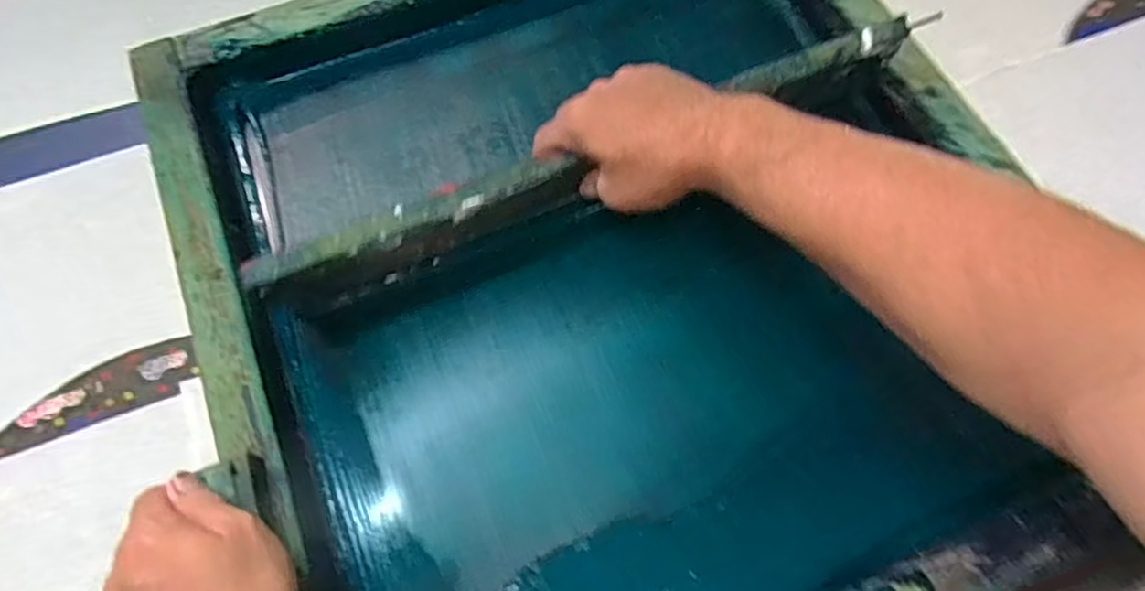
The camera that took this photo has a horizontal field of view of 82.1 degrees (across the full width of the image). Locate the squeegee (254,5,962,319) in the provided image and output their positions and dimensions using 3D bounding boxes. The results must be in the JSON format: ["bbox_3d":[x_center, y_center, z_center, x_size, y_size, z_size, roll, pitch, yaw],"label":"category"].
[{"bbox_3d":[0.022,-0.098,0.497,0.504,0.089,0.034,-23,65,-8],"label":"squeegee"}]

